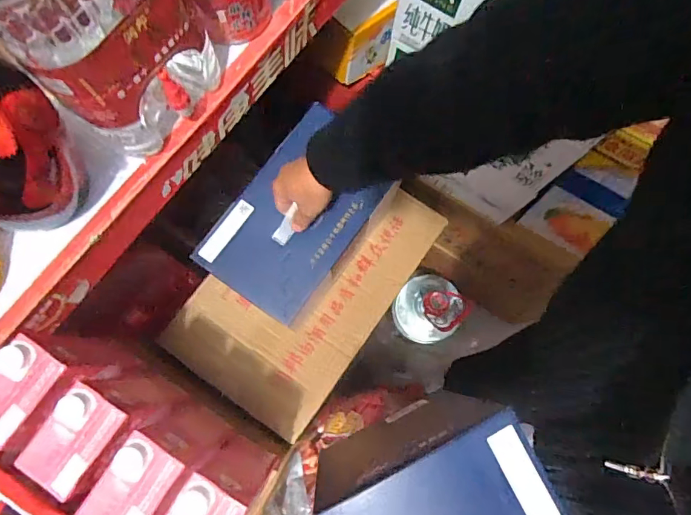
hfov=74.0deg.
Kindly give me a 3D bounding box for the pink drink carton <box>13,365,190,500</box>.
[{"bbox_3d":[-0.256,0.185,0.507,0.075,0.190,0.095,30,76,10],"label":"pink drink carton"}]

